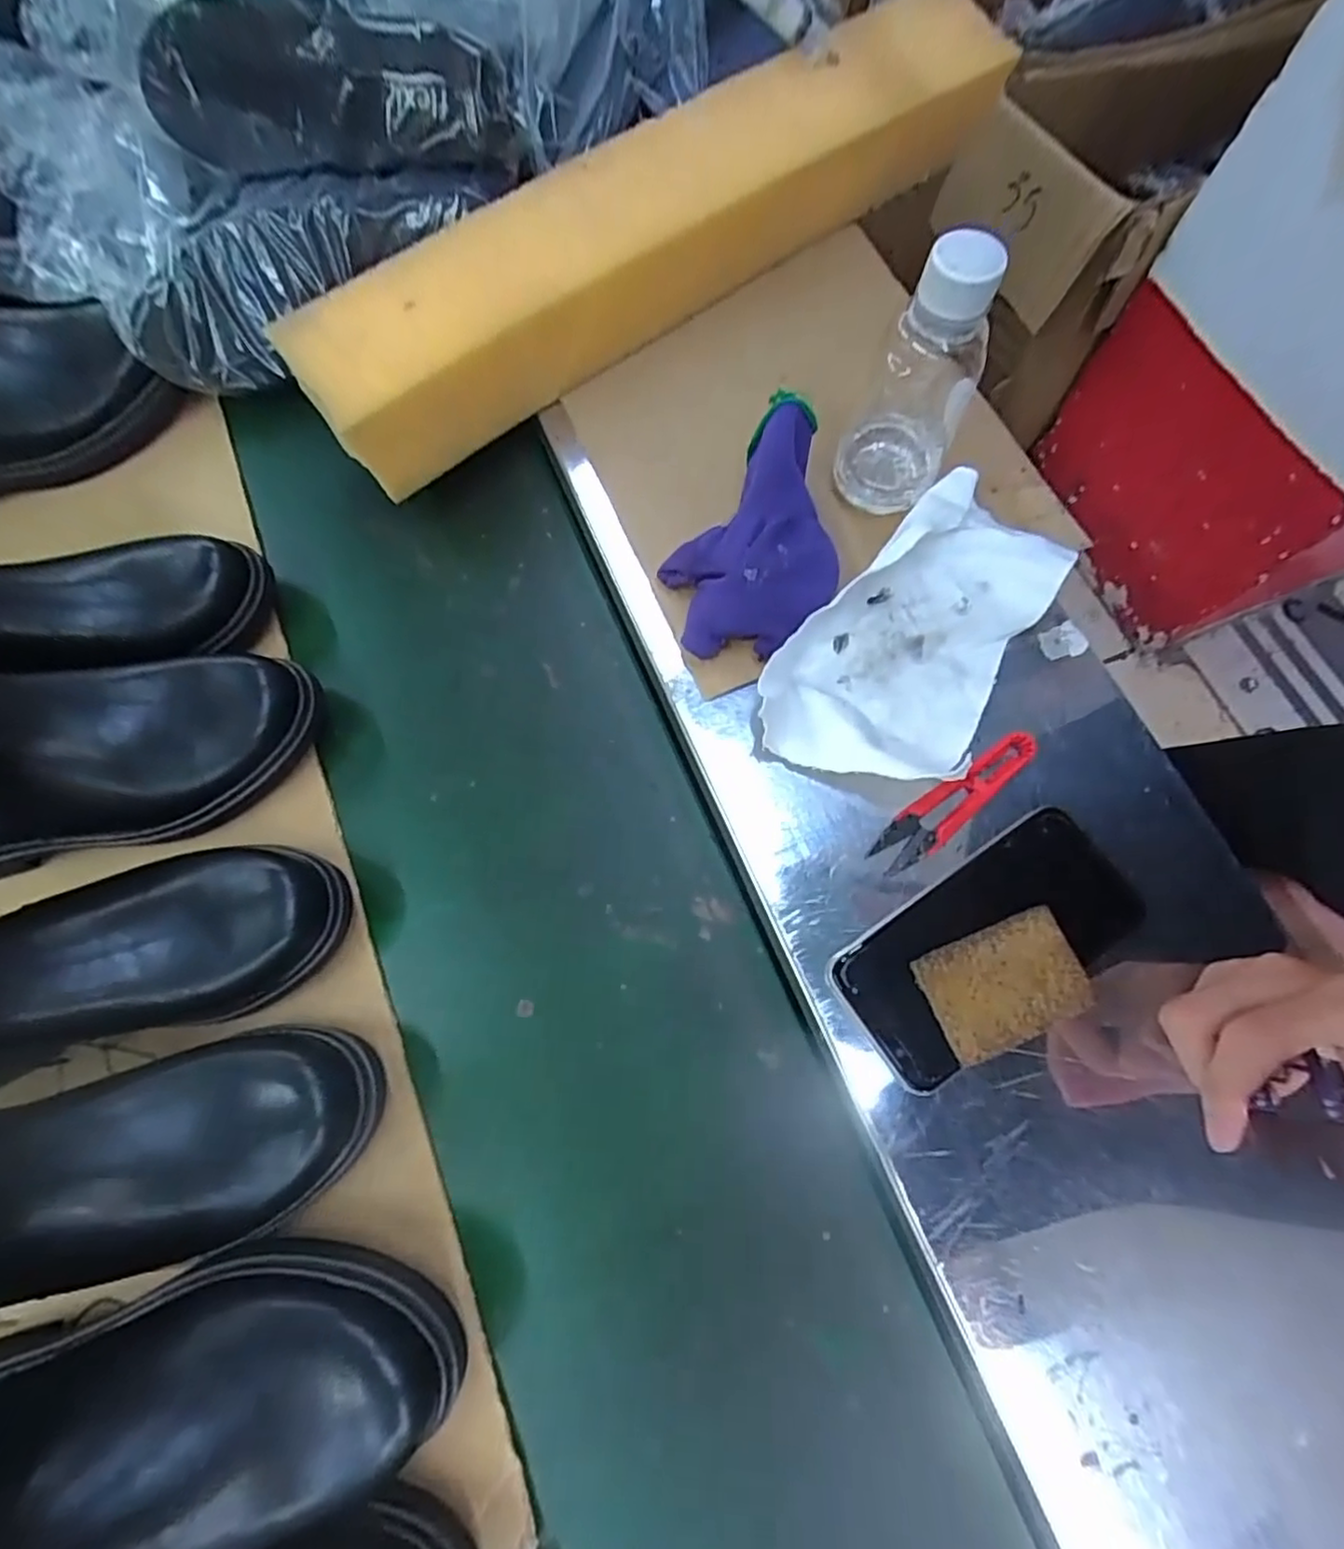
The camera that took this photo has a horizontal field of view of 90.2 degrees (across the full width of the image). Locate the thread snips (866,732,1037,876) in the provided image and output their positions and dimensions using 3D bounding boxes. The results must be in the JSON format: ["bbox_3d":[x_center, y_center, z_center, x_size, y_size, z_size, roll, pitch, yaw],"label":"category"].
[{"bbox_3d":[0.145,0.013,0.340,0.100,0.010,0.024,-35,75,-10],"label":"thread snips"}]

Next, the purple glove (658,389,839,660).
[{"bbox_3d":[0.042,-0.128,0.361,0.094,0.048,0.121,-10,72,-3],"label":"purple glove"}]

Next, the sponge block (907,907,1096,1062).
[{"bbox_3d":[0.152,0.096,0.312,0.070,0.018,0.048,-22,73,-7],"label":"sponge block"}]

